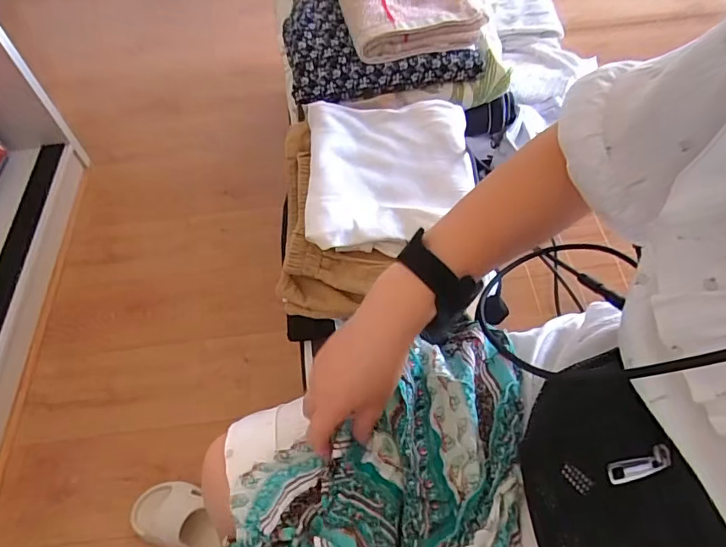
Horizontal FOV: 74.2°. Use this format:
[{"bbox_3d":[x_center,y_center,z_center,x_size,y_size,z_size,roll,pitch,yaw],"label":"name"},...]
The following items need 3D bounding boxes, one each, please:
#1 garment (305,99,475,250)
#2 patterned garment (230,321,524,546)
[{"bbox_3d":[0.030,-0.119,0.542,0.180,0.035,0.187,-2,55,1],"label":"garment"},{"bbox_3d":[0.014,0.220,0.381,0.371,0.076,0.223,-31,60,-18],"label":"patterned garment"}]

